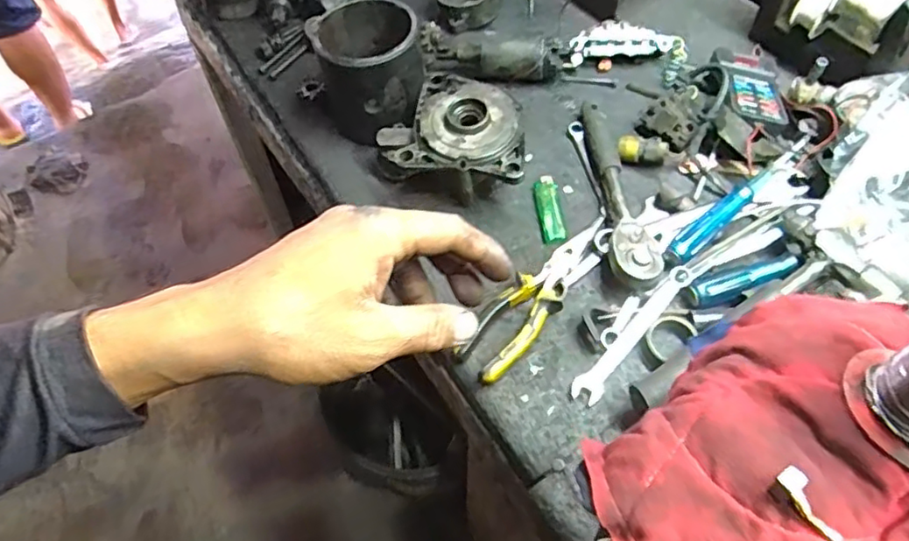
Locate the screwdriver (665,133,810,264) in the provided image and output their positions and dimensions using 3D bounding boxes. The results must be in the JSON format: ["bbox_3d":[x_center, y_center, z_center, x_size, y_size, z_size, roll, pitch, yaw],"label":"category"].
[{"bbox_3d":[0.270,-0.066,0.593,0.194,0.026,0.019,-37,64,-18],"label":"screwdriver"}]

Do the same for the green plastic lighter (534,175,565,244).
[{"bbox_3d":[0.096,-0.063,0.634,0.022,0.009,0.076,-6,59,-1],"label":"green plastic lighter"}]

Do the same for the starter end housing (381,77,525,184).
[{"bbox_3d":[-0.001,-0.137,0.636,0.148,0.072,0.120,7,59,6],"label":"starter end housing"}]

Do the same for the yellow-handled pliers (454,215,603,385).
[{"bbox_3d":[0.073,0.020,0.576,0.051,0.026,0.190,32,68,20],"label":"yellow-handled pliers"}]

